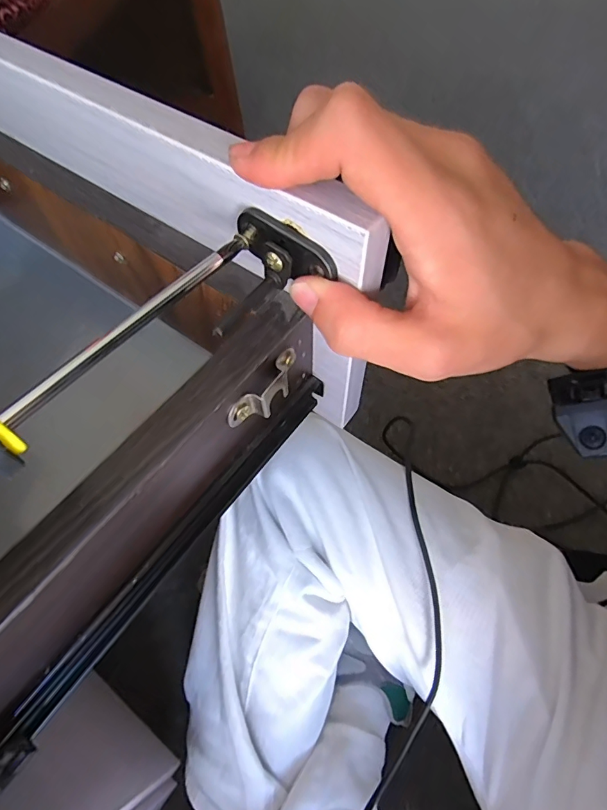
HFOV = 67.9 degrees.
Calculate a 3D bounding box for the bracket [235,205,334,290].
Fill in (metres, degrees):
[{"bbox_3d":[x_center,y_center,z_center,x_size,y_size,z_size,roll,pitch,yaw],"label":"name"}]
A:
[{"bbox_3d":[-0.008,-0.054,0.161,0.039,0.017,0.011,30,65,17],"label":"bracket"}]

